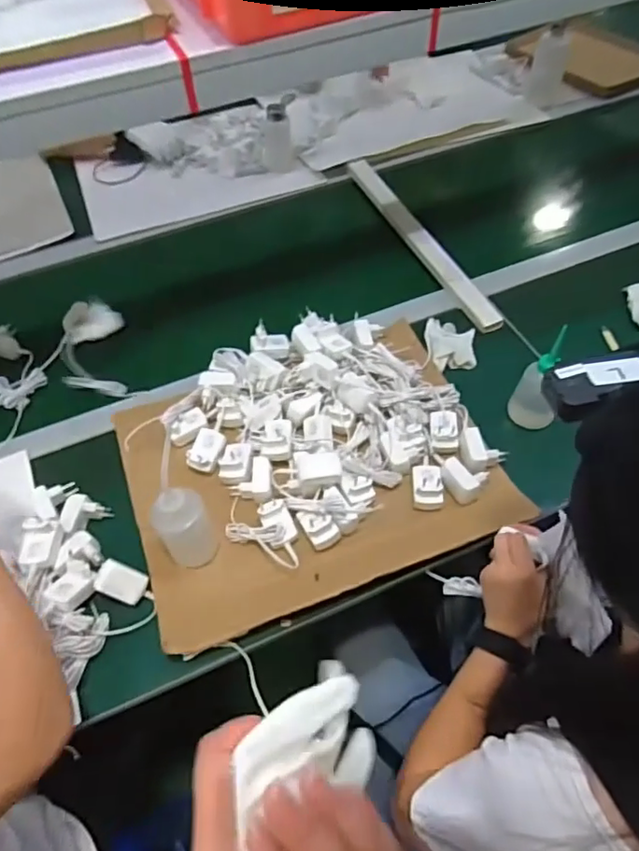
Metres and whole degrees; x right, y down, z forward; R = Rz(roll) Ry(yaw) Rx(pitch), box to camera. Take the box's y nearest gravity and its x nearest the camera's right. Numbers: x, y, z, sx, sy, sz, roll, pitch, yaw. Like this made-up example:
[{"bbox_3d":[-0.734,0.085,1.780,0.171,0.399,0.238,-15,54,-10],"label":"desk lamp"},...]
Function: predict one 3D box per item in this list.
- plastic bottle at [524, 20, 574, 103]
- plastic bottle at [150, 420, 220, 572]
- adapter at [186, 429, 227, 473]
[{"bbox_3d":[0.557,-0.882,1.400,0.083,0.141,0.095,17,57,14],"label":"plastic bottle"},{"bbox_3d":[-0.174,0.095,0.696,0.064,0.189,0.072,-21,57,-12],"label":"plastic bottle"},{"bbox_3d":[-0.164,0.037,0.844,0.042,0.033,0.055,17,57,14],"label":"adapter"}]

